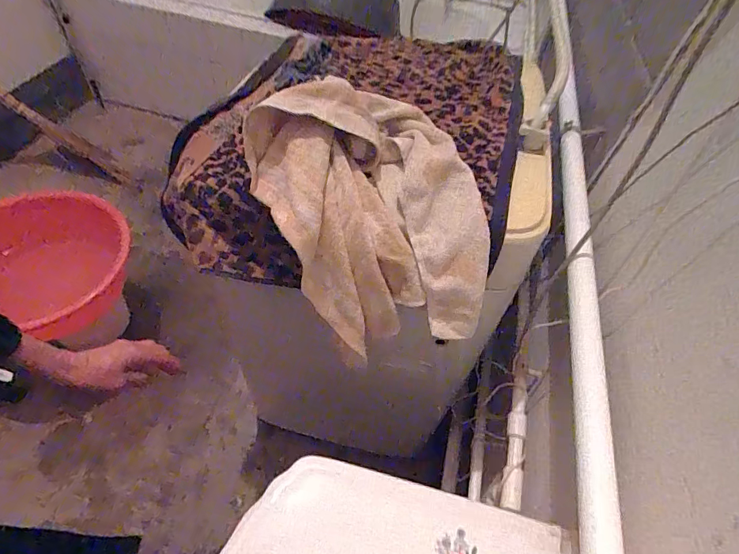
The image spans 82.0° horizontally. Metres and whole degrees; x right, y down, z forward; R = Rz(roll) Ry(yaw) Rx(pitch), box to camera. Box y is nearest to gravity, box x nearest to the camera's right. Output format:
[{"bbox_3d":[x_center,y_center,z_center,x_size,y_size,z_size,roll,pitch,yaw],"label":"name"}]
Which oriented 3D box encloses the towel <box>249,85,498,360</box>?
[{"bbox_3d":[0.008,-0.067,0.476,0.227,0.085,0.328,-27,97,4],"label":"towel"}]

